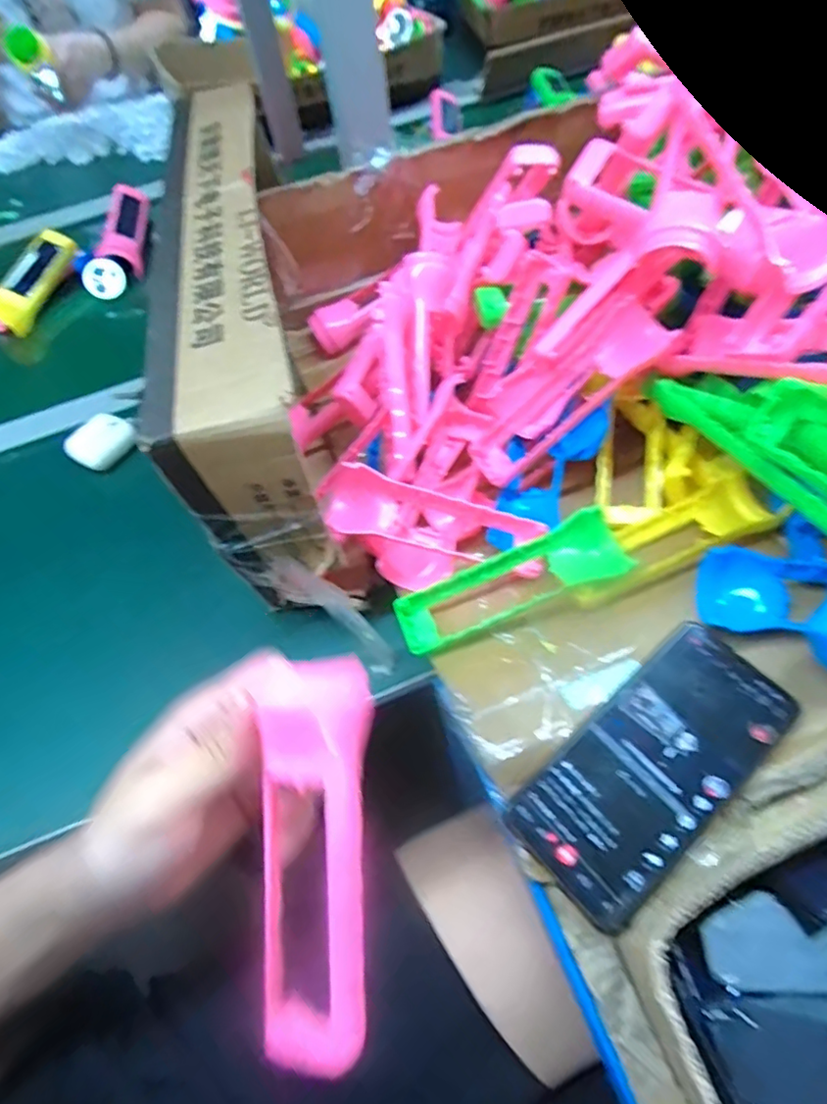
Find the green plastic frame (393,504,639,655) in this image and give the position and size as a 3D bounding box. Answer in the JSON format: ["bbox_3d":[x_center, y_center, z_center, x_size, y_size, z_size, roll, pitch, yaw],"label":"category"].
[{"bbox_3d":[0.064,0.018,0.386,0.156,0.030,0.043,-19,58,-8],"label":"green plastic frame"}]

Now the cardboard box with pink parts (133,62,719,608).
[{"bbox_3d":[0.010,-0.190,0.468,0.337,0.195,0.386,-10,58,-2],"label":"cardboard box with pink parts"}]

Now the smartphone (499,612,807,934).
[{"bbox_3d":[0.132,0.114,0.316,0.164,0.013,0.074,-38,63,-18],"label":"smartphone"}]

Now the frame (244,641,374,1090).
[{"bbox_3d":[-0.039,0.122,0.231,0.042,0.012,0.156,-1,88,4],"label":"frame"}]

